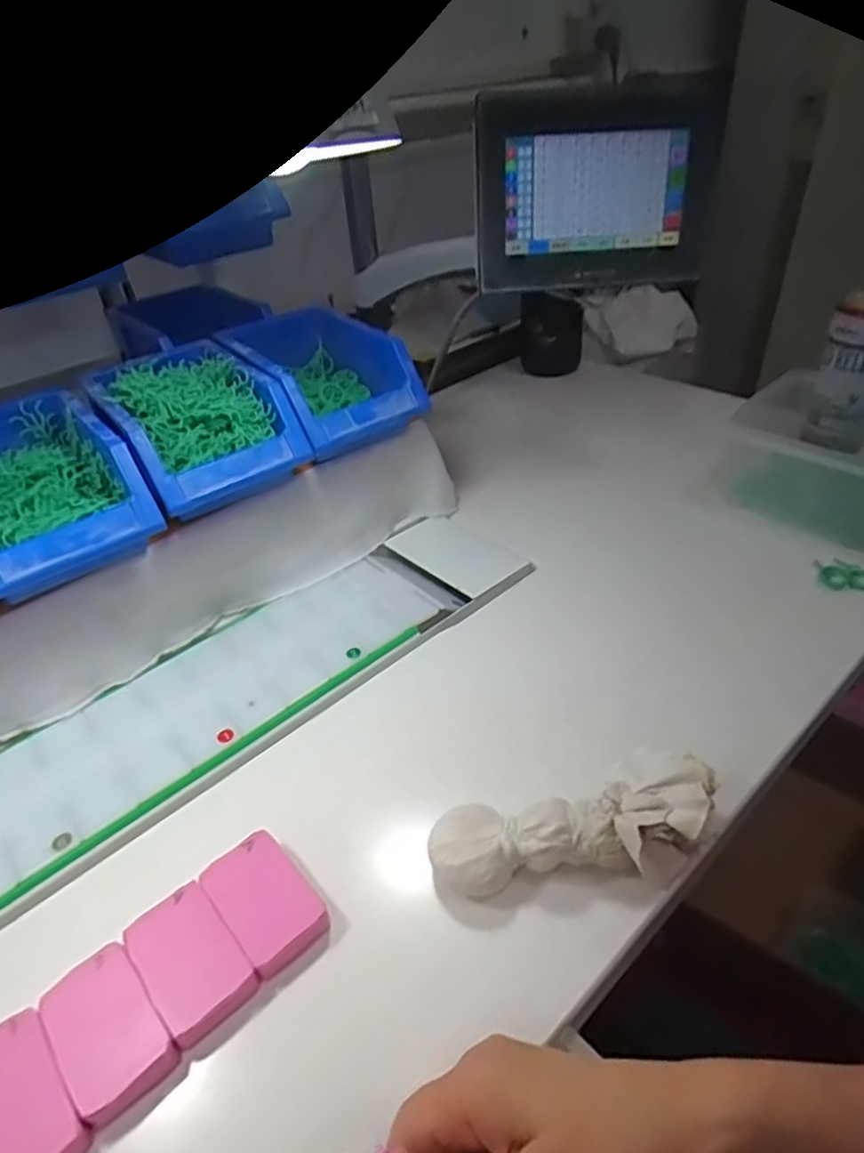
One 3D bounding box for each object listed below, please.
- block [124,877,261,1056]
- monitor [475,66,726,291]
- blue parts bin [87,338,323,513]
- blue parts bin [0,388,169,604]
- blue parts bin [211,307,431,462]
[{"bbox_3d":[-0.129,0.203,0.357,0.045,0.012,0.071,-31,45,-30],"label":"block"},{"bbox_3d":[0.132,-0.317,0.555,0.191,0.132,0.051,-4,38,2],"label":"monitor"},{"bbox_3d":[-0.197,-0.131,0.552,0.124,0.068,0.169,-29,44,-27],"label":"blue parts bin"},{"bbox_3d":[-0.291,-0.062,0.495,0.122,0.077,0.182,-29,44,-28],"label":"blue parts bin"},{"bbox_3d":[-0.109,-0.187,0.626,0.126,0.073,0.192,-29,44,-27],"label":"blue parts bin"}]

